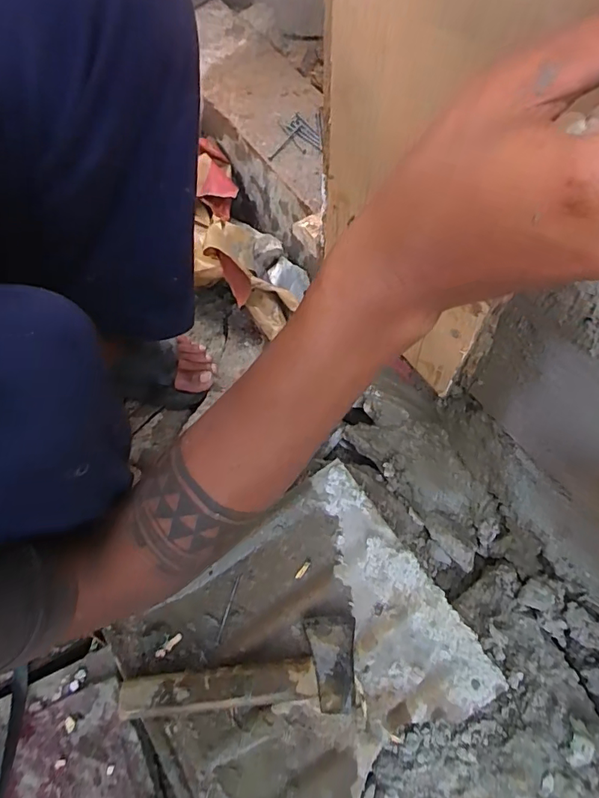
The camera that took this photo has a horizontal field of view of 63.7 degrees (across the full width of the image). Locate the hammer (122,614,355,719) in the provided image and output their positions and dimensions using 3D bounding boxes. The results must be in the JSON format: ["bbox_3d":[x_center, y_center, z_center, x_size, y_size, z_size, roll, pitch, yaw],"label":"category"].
[{"bbox_3d":[-0.065,0.284,0.508,0.245,0.040,0.085,-4,67,1],"label":"hammer"}]

